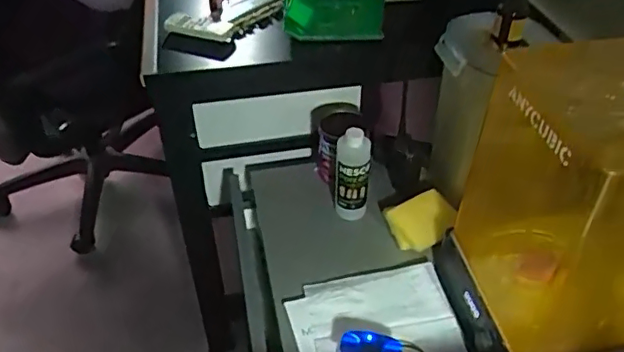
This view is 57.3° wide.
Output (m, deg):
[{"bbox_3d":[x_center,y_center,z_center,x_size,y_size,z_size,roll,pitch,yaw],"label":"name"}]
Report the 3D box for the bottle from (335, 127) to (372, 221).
[{"bbox_3d":[0.063,0.000,0.889,0.051,0.158,0.043,3,41,4],"label":"bottle"}]

